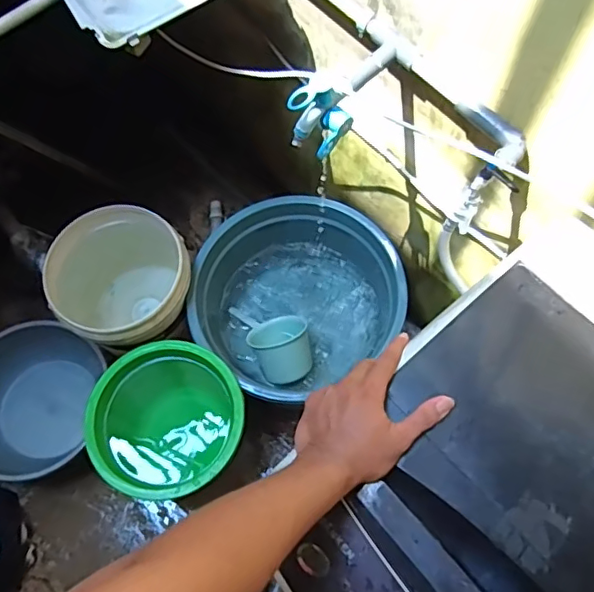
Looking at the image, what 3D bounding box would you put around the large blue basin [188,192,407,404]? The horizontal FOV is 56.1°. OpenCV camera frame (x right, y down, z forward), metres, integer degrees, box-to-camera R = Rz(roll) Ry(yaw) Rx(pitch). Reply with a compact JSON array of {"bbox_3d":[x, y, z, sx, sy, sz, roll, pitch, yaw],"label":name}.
[{"bbox_3d":[-0.004,0.002,1.345,0.451,0.169,0.451,0,67,1],"label":"large blue basin"}]

